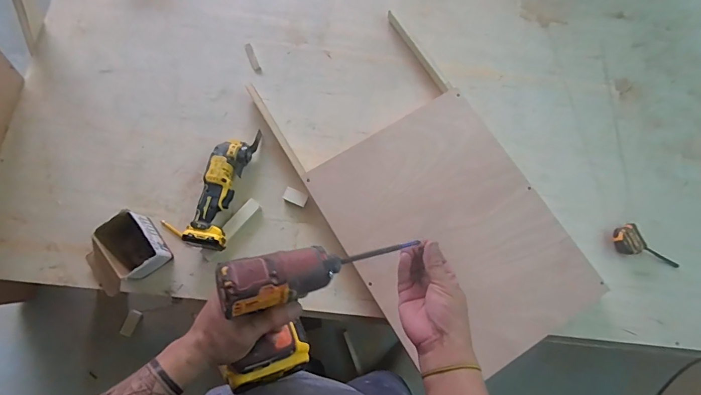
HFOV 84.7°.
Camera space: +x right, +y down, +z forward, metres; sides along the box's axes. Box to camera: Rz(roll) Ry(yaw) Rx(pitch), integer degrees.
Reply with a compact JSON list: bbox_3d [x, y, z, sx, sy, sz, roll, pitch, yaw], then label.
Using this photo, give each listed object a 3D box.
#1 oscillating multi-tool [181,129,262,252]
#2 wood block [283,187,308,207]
[{"bbox_3d":[-0.296,-0.031,0.907,0.094,0.080,0.300,10,77,2],"label":"oscillating multi-tool"},{"bbox_3d":[-0.134,-0.001,0.937,0.059,0.011,0.034,25,78,5],"label":"wood block"}]

